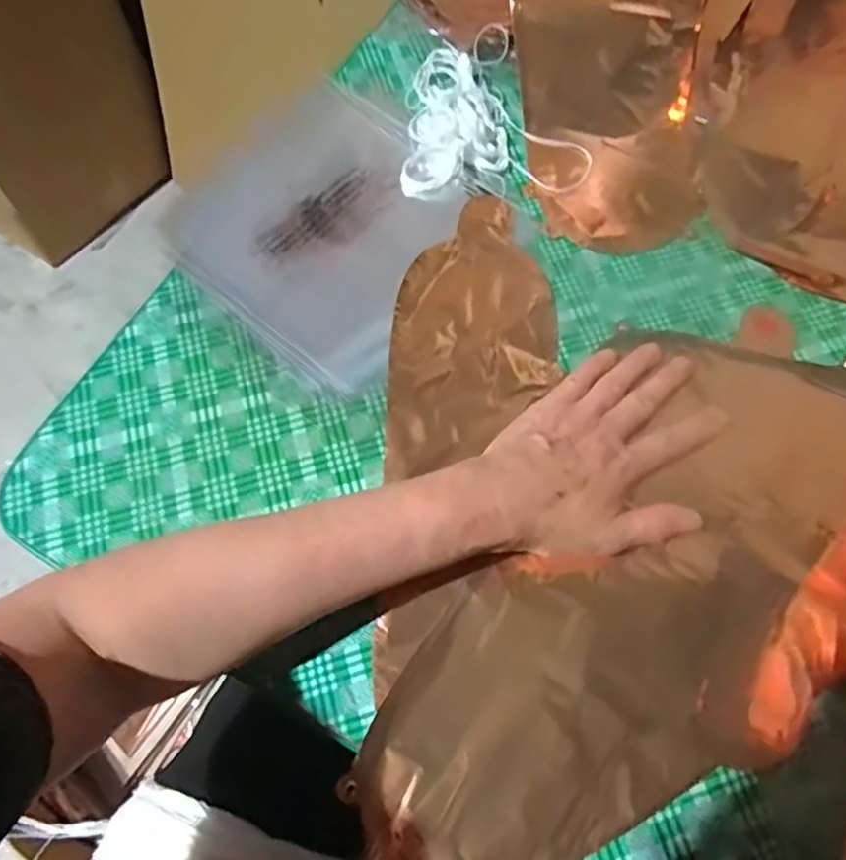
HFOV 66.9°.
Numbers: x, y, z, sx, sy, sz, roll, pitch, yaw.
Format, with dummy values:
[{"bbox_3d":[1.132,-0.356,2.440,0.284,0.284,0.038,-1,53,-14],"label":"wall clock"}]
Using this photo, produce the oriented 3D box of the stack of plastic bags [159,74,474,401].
[{"bbox_3d":[-0.070,-0.161,0.496,0.212,0.015,0.211,35,70,15],"label":"stack of plastic bags"}]

